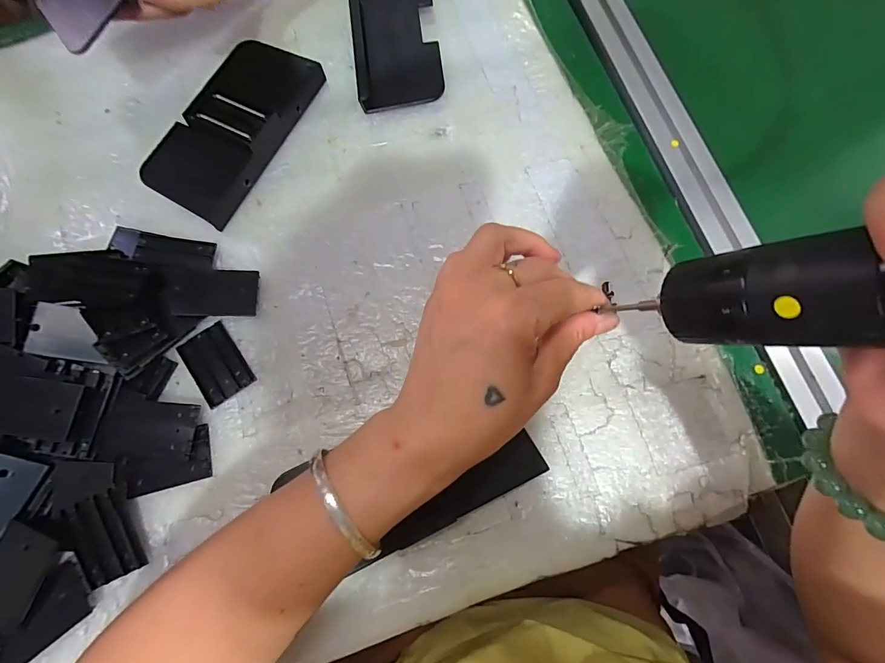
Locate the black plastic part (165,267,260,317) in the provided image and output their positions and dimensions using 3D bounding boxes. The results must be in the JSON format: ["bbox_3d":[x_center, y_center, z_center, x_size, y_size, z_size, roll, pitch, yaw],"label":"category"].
[{"bbox_3d":[-0.167,-0.030,0.305,0.060,0.007,0.037,2,71,-13],"label":"black plastic part"}]

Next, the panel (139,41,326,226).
[{"bbox_3d":[-0.168,-0.167,0.342,0.070,0.029,0.162,24,76,7],"label":"panel"}]

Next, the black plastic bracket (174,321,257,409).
[{"bbox_3d":[-0.162,0.023,0.299,0.035,0.005,0.053,-35,77,-9],"label":"black plastic bracket"}]

